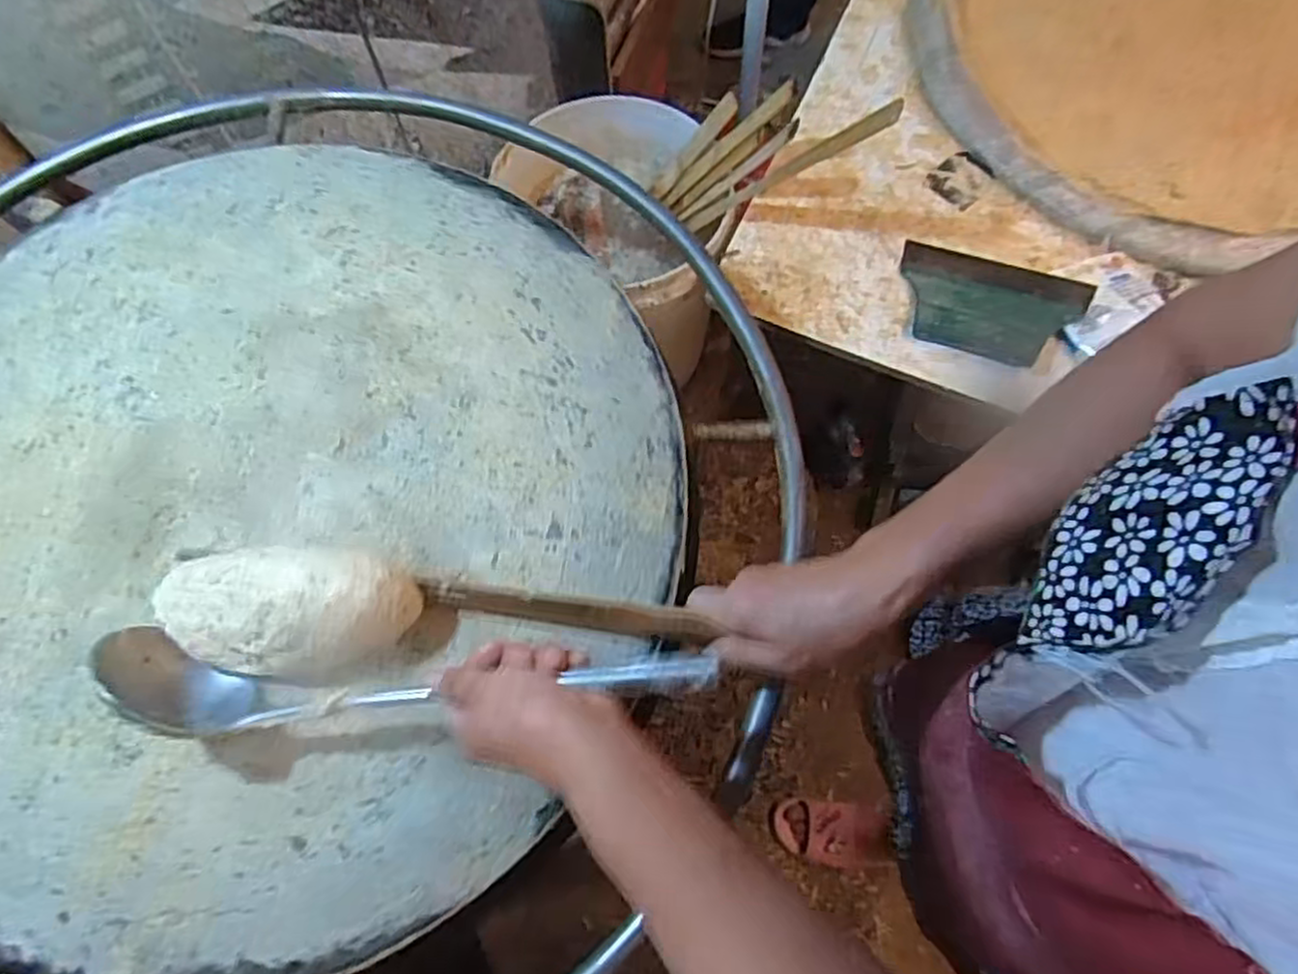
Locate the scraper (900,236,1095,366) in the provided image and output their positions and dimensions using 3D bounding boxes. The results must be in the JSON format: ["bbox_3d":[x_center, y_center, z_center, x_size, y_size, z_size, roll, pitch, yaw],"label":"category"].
[{"bbox_3d":[0.355,-0.195,0.780,0.185,0.015,0.123,21,72,10],"label":"scraper"}]

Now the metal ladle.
[{"bbox_3d":[-0.149,0.113,0.437,0.368,0.058,0.059,-2,70,9],"label":"metal ladle"}]

